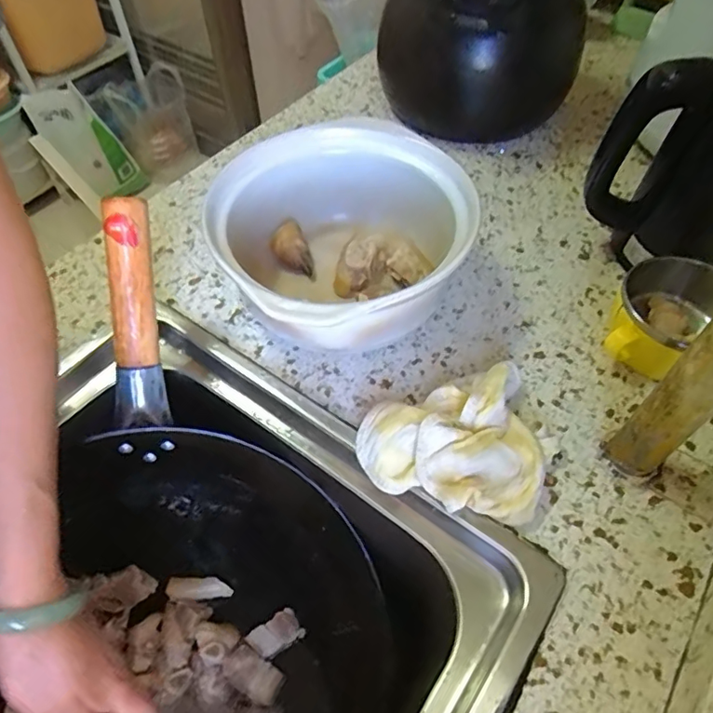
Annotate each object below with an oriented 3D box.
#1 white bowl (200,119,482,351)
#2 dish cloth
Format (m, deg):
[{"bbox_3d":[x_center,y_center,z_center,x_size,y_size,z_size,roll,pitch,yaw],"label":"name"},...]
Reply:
[{"bbox_3d":[-0.013,-0.087,0.443,0.194,0.101,0.210,-1,54,1],"label":"white bowl"},{"bbox_3d":[0.065,0.055,0.380,0.120,0.034,0.108,6,55,6],"label":"dish cloth"}]

